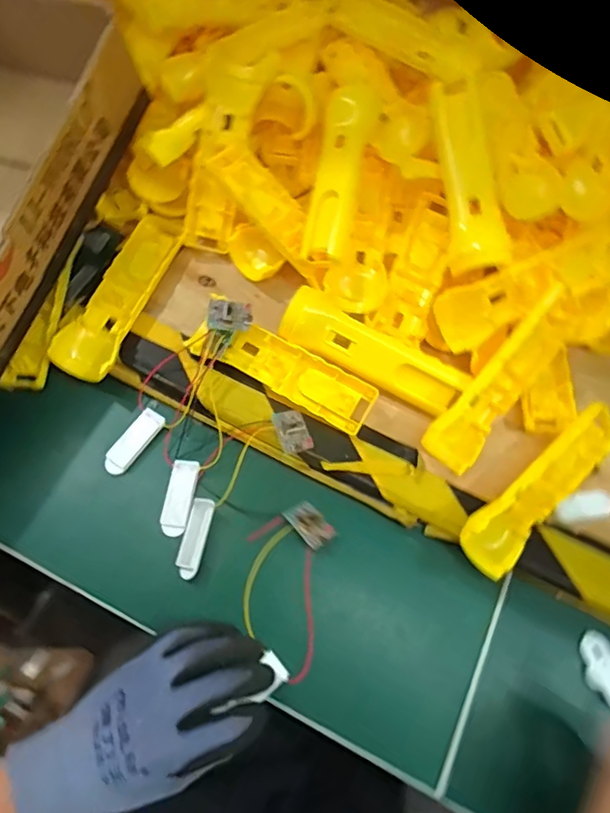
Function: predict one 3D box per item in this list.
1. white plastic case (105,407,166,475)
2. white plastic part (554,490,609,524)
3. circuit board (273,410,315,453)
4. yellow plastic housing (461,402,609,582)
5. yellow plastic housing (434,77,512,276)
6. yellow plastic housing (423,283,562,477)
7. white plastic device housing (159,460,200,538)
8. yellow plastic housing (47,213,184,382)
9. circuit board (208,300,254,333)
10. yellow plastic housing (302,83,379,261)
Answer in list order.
[{"bbox_3d":[-0.140,0.028,0.420,0.023,0.004,0.059,33,71,11],"label":"white plastic case"},{"bbox_3d":[0.223,0.079,0.409,0.051,0.004,0.020,-14,68,-10],"label":"white plastic part"},{"bbox_3d":[-0.010,0.019,0.413,0.025,0.005,0.035,-18,69,-16],"label":"circuit board"},{"bbox_3d":[0.188,0.061,0.398,0.168,0.034,0.045,-36,73,-18],"label":"yellow plastic housing"},{"bbox_3d":[0.134,-0.188,0.425,0.041,0.025,0.154,-6,84,-4],"label":"yellow plastic housing"},{"bbox_3d":[0.153,-0.017,0.403,0.039,0.031,0.150,38,92,13],"label":"yellow plastic housing"},{"bbox_3d":[-0.097,0.071,0.403,0.022,0.004,0.059,7,68,2],"label":"white plastic device housing"},{"bbox_3d":[-0.158,-0.098,0.455,0.051,0.028,0.165,20,69,6],"label":"yellow plastic housing"},{"bbox_3d":[-0.061,-0.073,0.418,0.035,0.011,0.024,7,92,-3],"label":"circuit board"},{"bbox_3d":[0.030,-0.203,0.444,0.038,0.019,0.157,11,82,3],"label":"yellow plastic housing"}]

